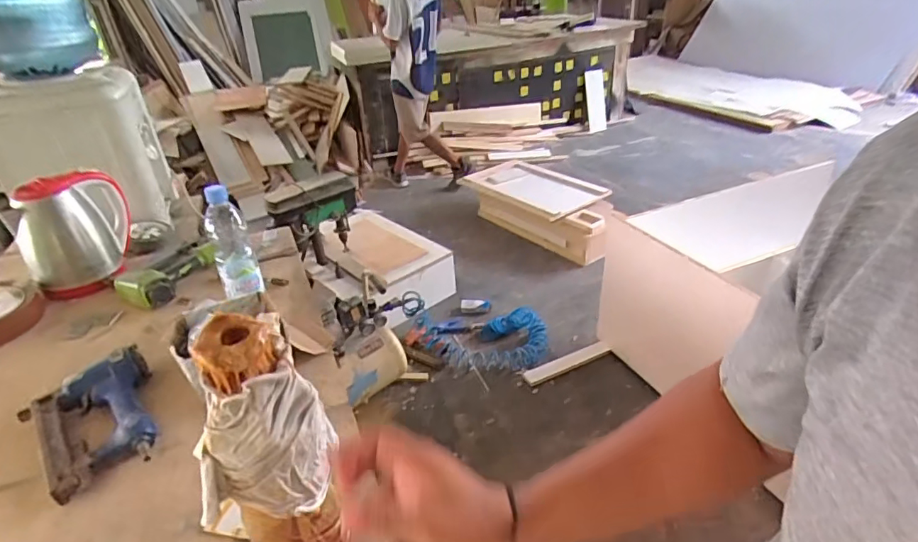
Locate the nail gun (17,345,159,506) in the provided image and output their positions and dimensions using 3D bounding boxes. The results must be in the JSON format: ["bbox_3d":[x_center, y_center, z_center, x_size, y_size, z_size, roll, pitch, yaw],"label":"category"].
[{"bbox_3d":[-0.490,0.201,0.708,0.189,0.057,0.157,24,42,38],"label":"nail gun"}]

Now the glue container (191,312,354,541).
[{"bbox_3d":[-0.148,0.173,0.439,0.084,0.283,0.070,-9,32,-7],"label":"glue container"}]

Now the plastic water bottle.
[{"bbox_3d":[-0.395,-0.051,0.884,0.067,0.184,0.072,-19,35,-21],"label":"plastic water bottle"}]

